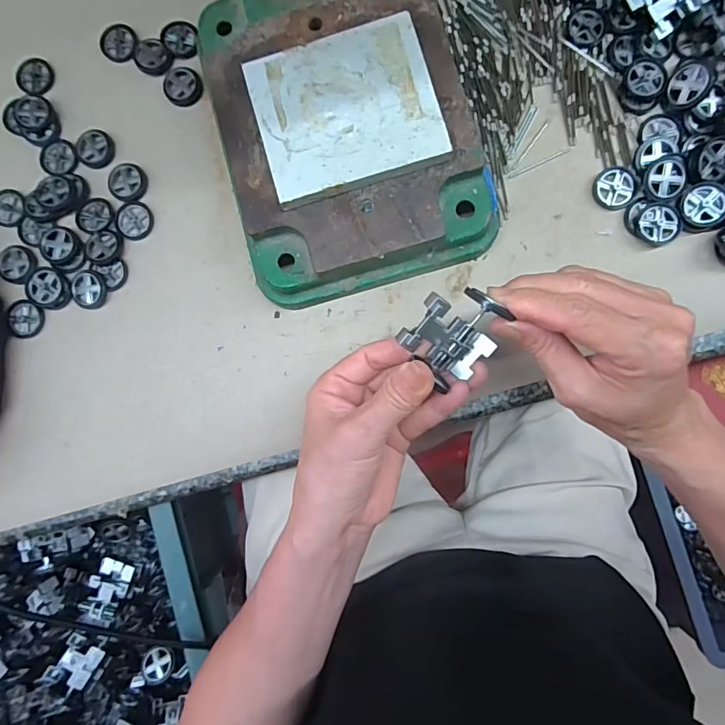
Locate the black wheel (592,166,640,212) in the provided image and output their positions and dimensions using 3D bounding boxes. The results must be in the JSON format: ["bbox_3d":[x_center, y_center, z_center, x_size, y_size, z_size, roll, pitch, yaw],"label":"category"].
[{"bbox_3d":[0.169,-0.117,0.310,0.027,0.005,0.028,0,86,5],"label":"black wheel"}]

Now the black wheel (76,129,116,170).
[{"bbox_3d":[-0.197,-0.158,0.342,0.028,0.004,0.028,0,86,5],"label":"black wheel"}]

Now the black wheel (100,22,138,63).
[{"bbox_3d":[-0.184,-0.242,0.348,0.026,0.004,0.034,-15,85,4],"label":"black wheel"}]

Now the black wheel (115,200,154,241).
[{"bbox_3d":[-0.165,-0.103,0.333,0.026,0.004,0.027,0,86,5],"label":"black wheel"}]

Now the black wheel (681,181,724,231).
[{"bbox_3d":[0.220,-0.100,0.297,0.029,0.005,0.029,2,97,15],"label":"black wheel"}]

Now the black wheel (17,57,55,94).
[{"bbox_3d":[-0.248,-0.217,0.350,0.028,0.008,0.028,0,86,5],"label":"black wheel"}]

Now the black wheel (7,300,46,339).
[{"bbox_3d":[-0.243,-0.031,0.335,0.024,0.005,0.026,0,86,5],"label":"black wheel"}]

